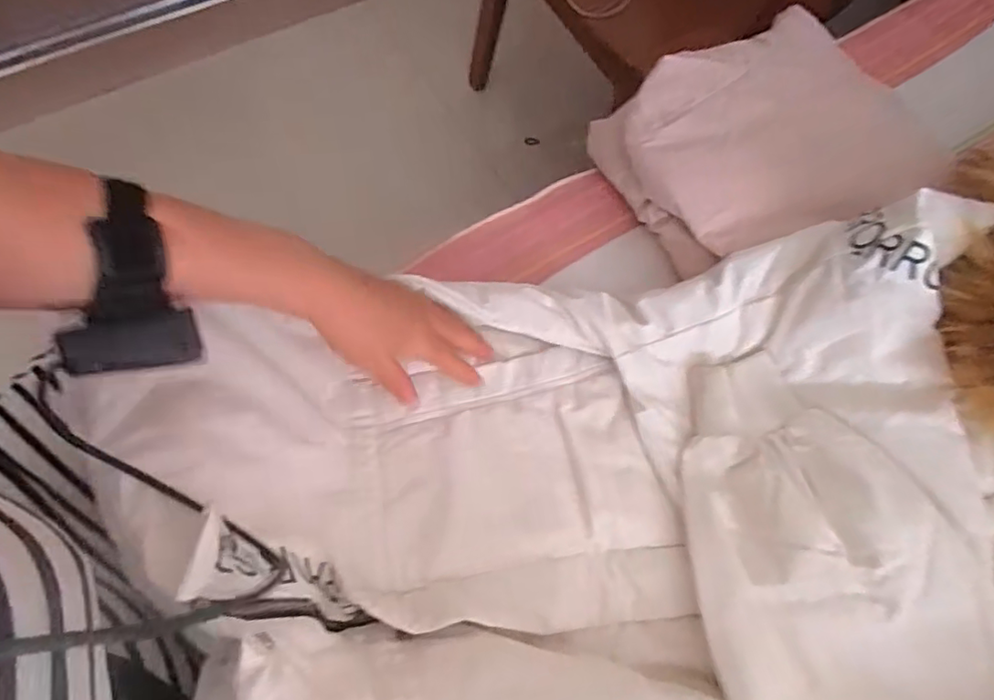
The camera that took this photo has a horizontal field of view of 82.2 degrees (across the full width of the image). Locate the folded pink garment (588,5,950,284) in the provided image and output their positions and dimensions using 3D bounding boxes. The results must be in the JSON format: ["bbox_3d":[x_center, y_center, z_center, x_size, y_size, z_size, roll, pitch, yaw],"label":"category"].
[{"bbox_3d":[0.258,-0.199,0.569,0.252,0.109,0.233,-25,72,-12],"label":"folded pink garment"}]

